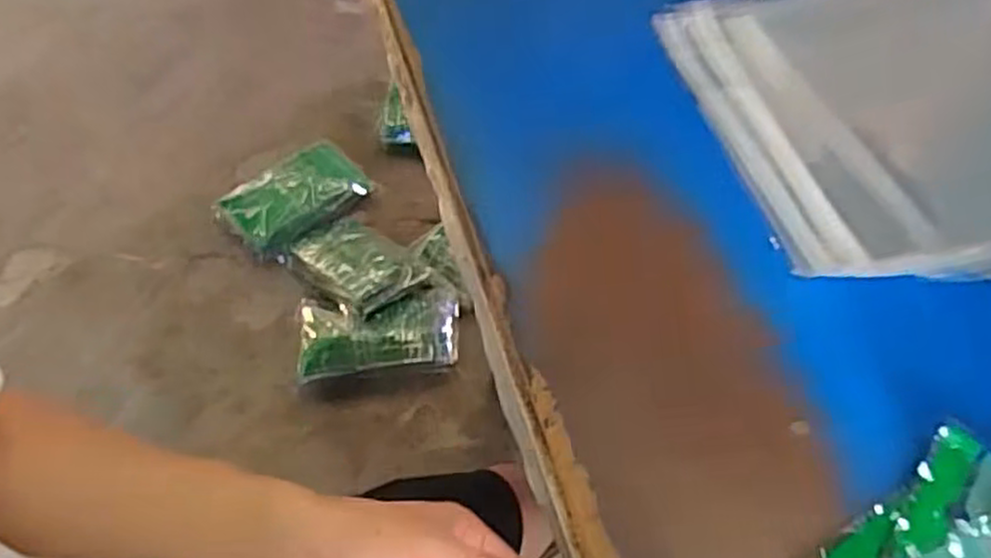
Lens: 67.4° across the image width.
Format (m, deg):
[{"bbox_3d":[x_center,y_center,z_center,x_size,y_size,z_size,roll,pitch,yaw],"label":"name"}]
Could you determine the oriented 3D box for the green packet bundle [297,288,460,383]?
[{"bbox_3d":[-0.203,0.091,1.297,0.277,0.057,0.149,-3,55,-6],"label":"green packet bundle"}]

